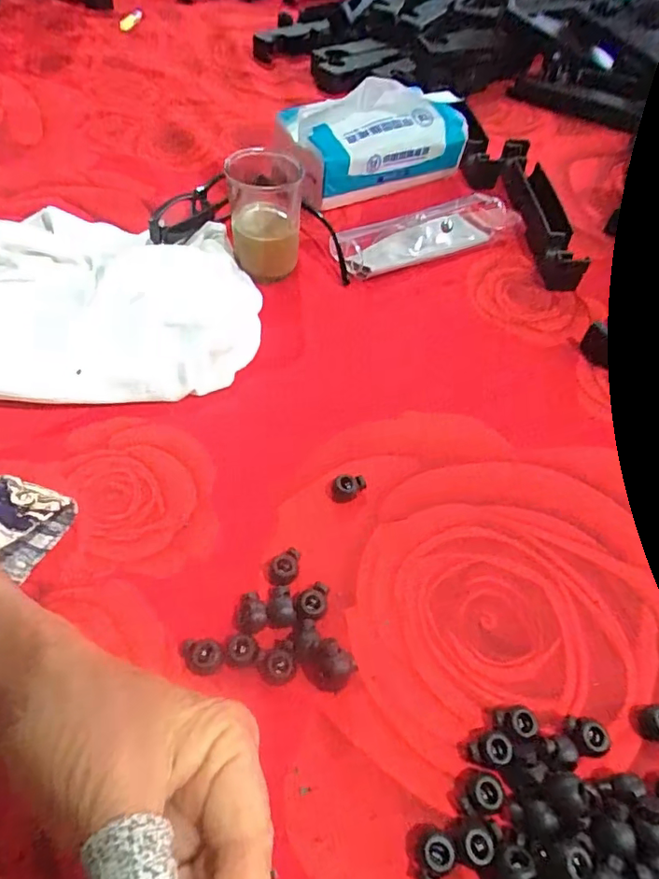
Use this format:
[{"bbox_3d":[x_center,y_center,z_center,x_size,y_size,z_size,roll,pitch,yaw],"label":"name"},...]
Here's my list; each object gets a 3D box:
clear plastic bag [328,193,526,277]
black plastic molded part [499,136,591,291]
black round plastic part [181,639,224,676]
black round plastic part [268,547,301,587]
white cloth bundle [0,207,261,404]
[{"bbox_3d":[0.085,-0.177,0.440,0.166,0.026,0.051,-21,59,-18],"label":"clear plastic bag"},{"bbox_3d":[0.190,-0.205,0.467,0.032,0.032,0.183,-1,55,-5],"label":"black plastic molded part"},{"bbox_3d":[-0.061,0.103,0.245,0.021,0.008,0.015,5,55,-1],"label":"black round plastic part"},{"bbox_3d":[-0.024,0.067,0.272,0.015,0.009,0.020,7,55,0],"label":"black round plastic part"},{"bbox_3d":[-0.179,-0.099,0.357,0.257,0.038,0.174,4,55,-2],"label":"white cloth bundle"}]

